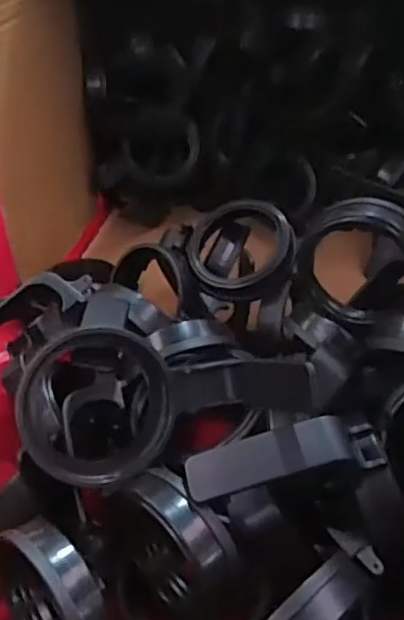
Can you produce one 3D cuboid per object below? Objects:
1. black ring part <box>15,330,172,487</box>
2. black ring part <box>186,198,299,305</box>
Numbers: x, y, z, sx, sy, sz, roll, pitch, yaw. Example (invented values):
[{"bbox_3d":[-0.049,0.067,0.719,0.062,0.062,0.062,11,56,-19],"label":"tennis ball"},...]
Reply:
[{"bbox_3d":[-0.049,0.045,0.305,0.068,0.072,0.020,-5,7,-12],"label":"black ring part"},{"bbox_3d":[0.026,-0.042,0.442,0.071,0.012,0.072,-19,68,11],"label":"black ring part"}]

